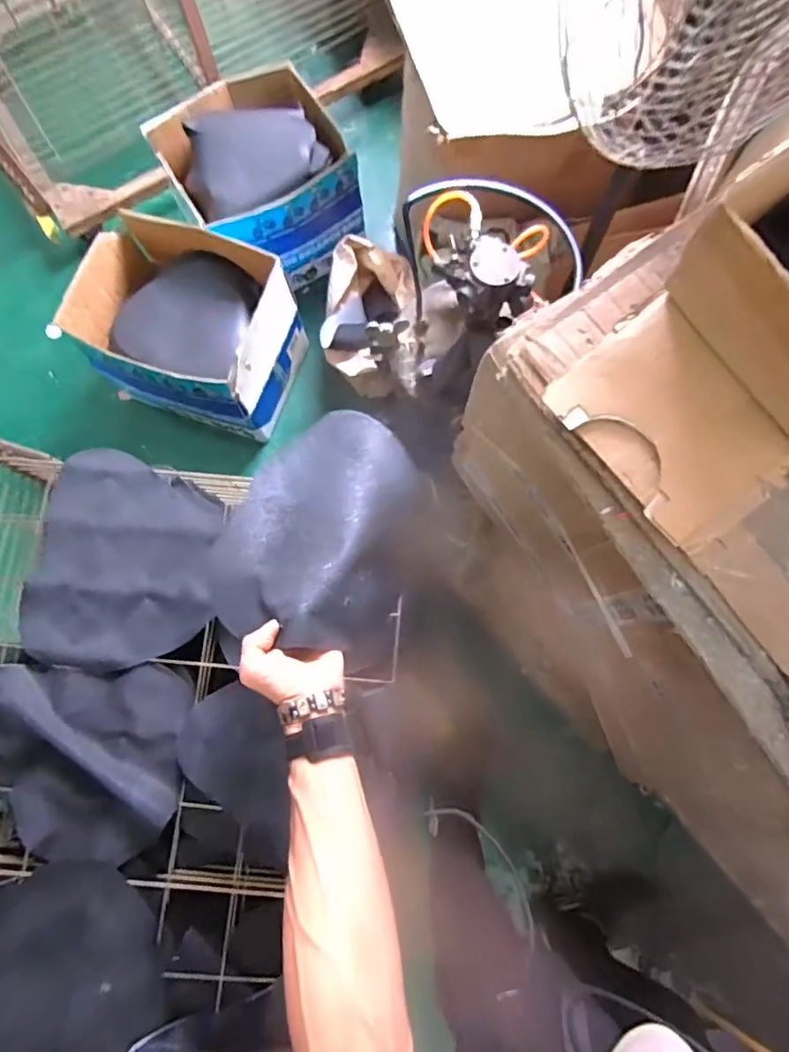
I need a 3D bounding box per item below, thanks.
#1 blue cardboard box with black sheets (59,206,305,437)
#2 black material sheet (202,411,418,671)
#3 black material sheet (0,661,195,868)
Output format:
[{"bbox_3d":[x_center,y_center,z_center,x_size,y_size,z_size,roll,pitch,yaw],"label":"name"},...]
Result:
[{"bbox_3d":[-0.528,-0.497,1.351,0.511,0.304,0.407,14,78,3],"label":"blue cardboard box with black sheets"},{"bbox_3d":[-0.083,-0.004,0.647,0.236,0.091,0.339,4,48,17],"label":"black material sheet"},{"bbox_3d":[-0.472,0.339,0.762,0.339,0.045,0.265,2,78,1],"label":"black material sheet"}]

